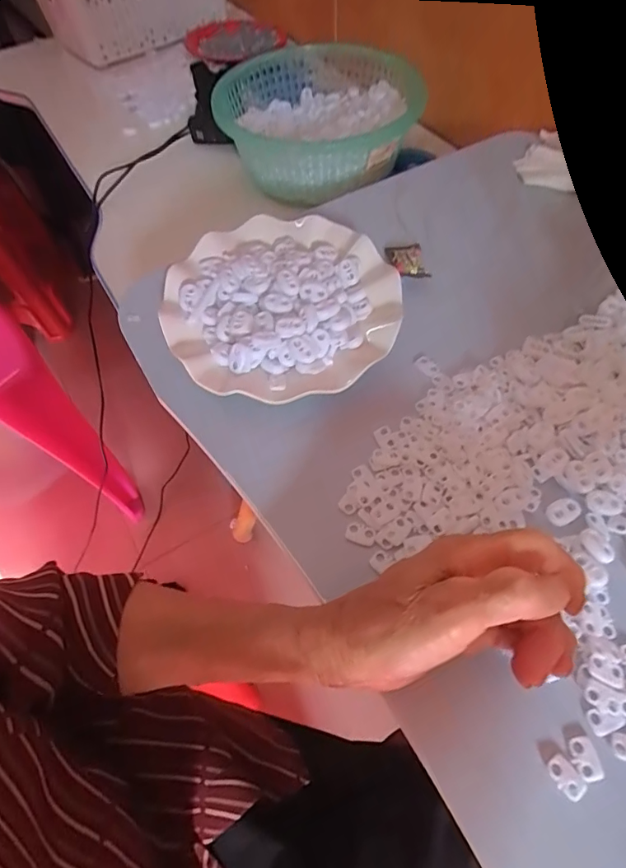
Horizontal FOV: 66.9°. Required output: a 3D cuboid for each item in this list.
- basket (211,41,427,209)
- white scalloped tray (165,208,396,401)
[{"bbox_3d":[0.003,-0.362,0.539,0.197,0.085,0.202,-1,59,2],"label":"basket"},{"bbox_3d":[-0.021,-0.100,0.362,0.169,0.029,0.171,16,61,12],"label":"white scalloped tray"}]

